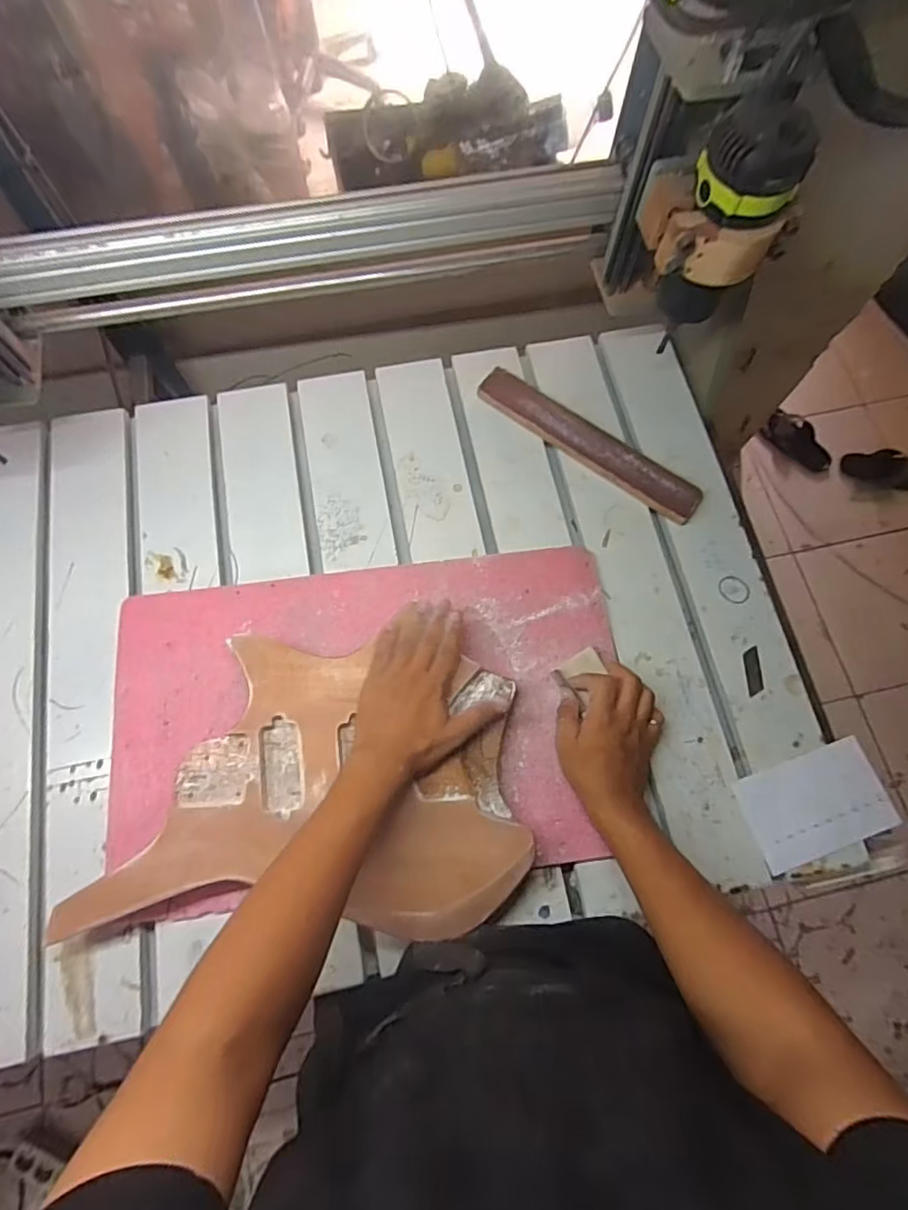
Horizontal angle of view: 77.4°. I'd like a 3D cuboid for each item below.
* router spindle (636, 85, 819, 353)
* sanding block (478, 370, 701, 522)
[{"bbox_3d":[0.236,-0.349,0.500,0.103,0.156,0.099,-12,73,-5],"label":"router spindle"},{"bbox_3d":[0.165,-0.200,0.708,0.302,0.023,0.052,34,75,9],"label":"sanding block"}]

